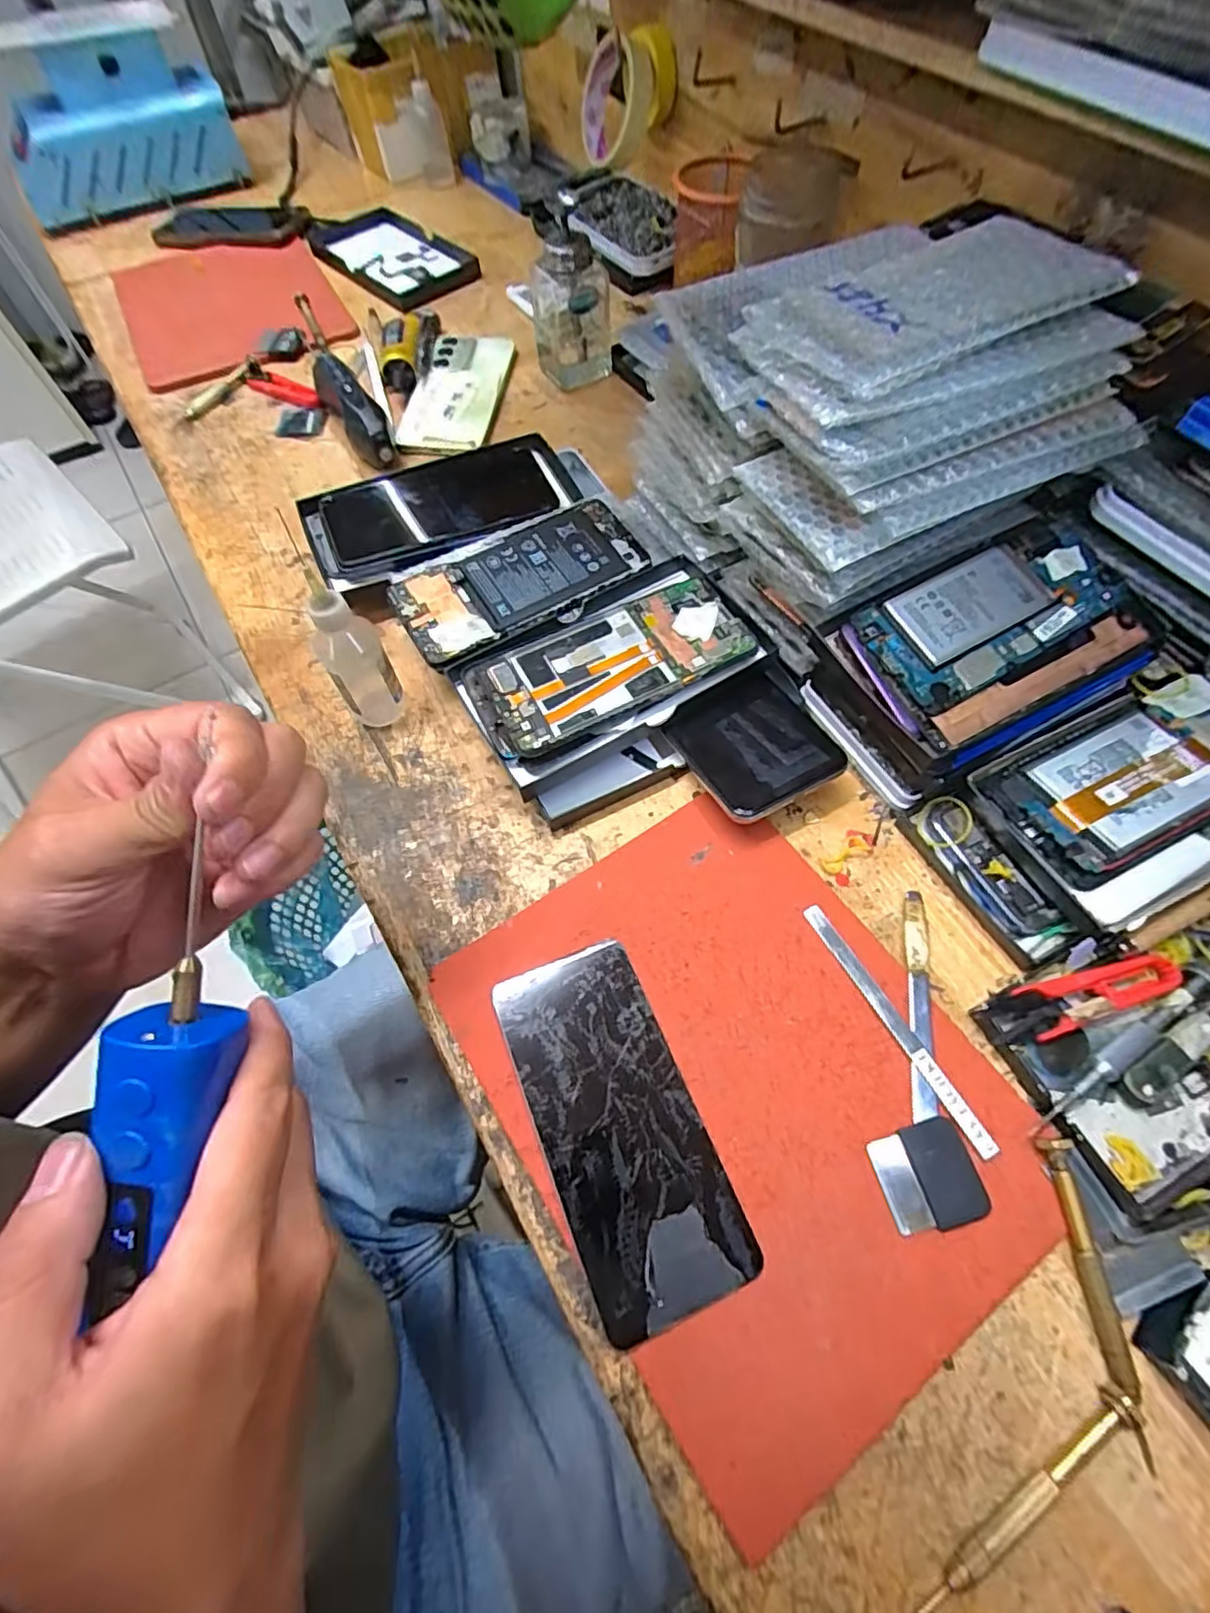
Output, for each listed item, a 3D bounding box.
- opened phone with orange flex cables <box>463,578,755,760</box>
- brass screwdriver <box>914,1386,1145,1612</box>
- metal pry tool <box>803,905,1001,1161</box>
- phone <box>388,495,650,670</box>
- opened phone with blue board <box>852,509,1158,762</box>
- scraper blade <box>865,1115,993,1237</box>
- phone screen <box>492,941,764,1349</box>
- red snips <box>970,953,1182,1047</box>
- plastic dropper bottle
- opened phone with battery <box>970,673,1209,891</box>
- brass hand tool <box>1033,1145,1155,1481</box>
[{"bbox_3d":[0.004,-0.087,0.378,0.159,0.010,0.074,-26,67,-9],"label":"opened phone with orange flex cables"},{"bbox_3d":[0.153,0.252,0.229,0.108,0.010,0.014,-28,65,-11],"label":"brass screwdriver"},{"bbox_3d":[0.139,0.104,0.306,0.008,0.004,0.129,-31,65,-2],"label":"metal pry tool"},{"bbox_3d":[-0.053,-0.152,0.418,0.166,0.010,0.076,-30,66,-12],"label":"phone"},{"bbox_3d":[0.225,-0.100,0.348,0.162,0.008,0.092,-27,79,-9],"label":"opened phone with blue board"},{"bbox_3d":[0.142,0.162,0.276,0.043,0.004,0.040,-15,63,-5],"label":"scraper blade"},{"bbox_3d":[0.005,0.143,0.290,0.071,0.005,0.154,-22,64,-9],"label":"phone screen"},{"bbox_3d":[0.226,0.094,0.304,0.100,0.015,0.023,-14,63,-5],"label":"red snips"},{"bbox_3d":[-0.146,-0.091,0.353,0.032,0.123,0.030,-36,67,-15],"label":"plastic dropper bottle"},{"bbox_3d":[0.286,-0.019,0.339,0.148,0.010,0.079,-26,59,-6],"label":"opened phone with battery"},{"bbox_3d":[0.199,0.194,0.254,0.011,0.014,0.107,-5,63,0],"label":"brass hand tool"}]

